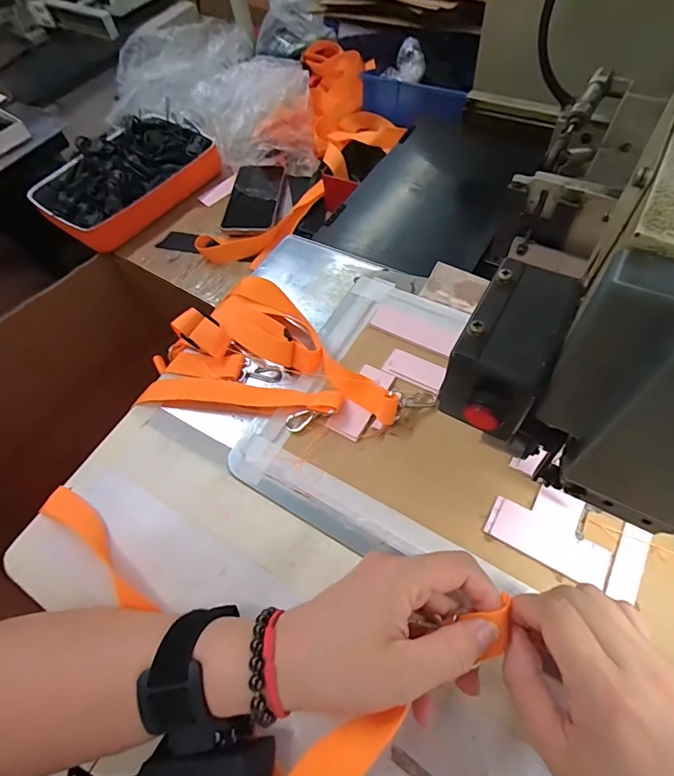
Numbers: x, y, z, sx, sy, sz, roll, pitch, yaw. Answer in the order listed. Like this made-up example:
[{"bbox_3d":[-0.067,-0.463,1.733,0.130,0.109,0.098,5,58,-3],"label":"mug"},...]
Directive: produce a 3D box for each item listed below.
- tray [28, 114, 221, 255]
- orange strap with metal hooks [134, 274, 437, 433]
[{"bbox_3d":[-0.339,-0.340,0.688,0.192,0.069,0.269,33,68,22],"label":"tray"},{"bbox_3d":[-0.043,-0.034,0.392,0.247,0.033,0.136,9,61,11],"label":"orange strap with metal hooks"}]

